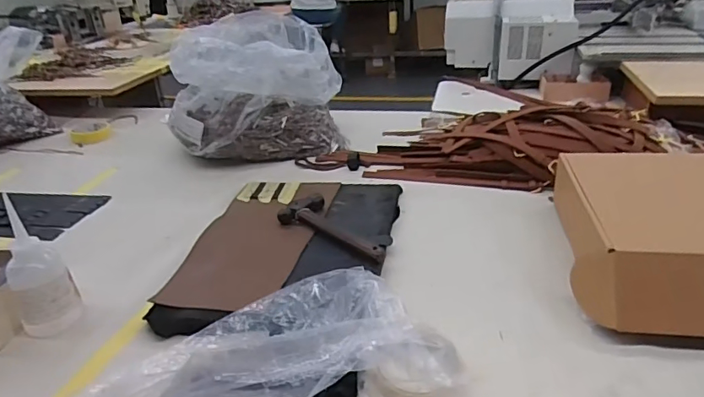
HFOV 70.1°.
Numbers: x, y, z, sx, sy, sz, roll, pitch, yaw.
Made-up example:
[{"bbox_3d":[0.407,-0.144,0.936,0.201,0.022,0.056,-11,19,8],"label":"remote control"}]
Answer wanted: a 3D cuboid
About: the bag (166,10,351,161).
[{"bbox_3d":[-0.198,-0.226,1.036,0.329,0.232,0.247,-7,29,-7],"label":"bag"}]

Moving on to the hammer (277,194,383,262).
[{"bbox_3d":[-0.017,0.038,0.706,0.181,0.022,0.070,19,36,36],"label":"hammer"}]

